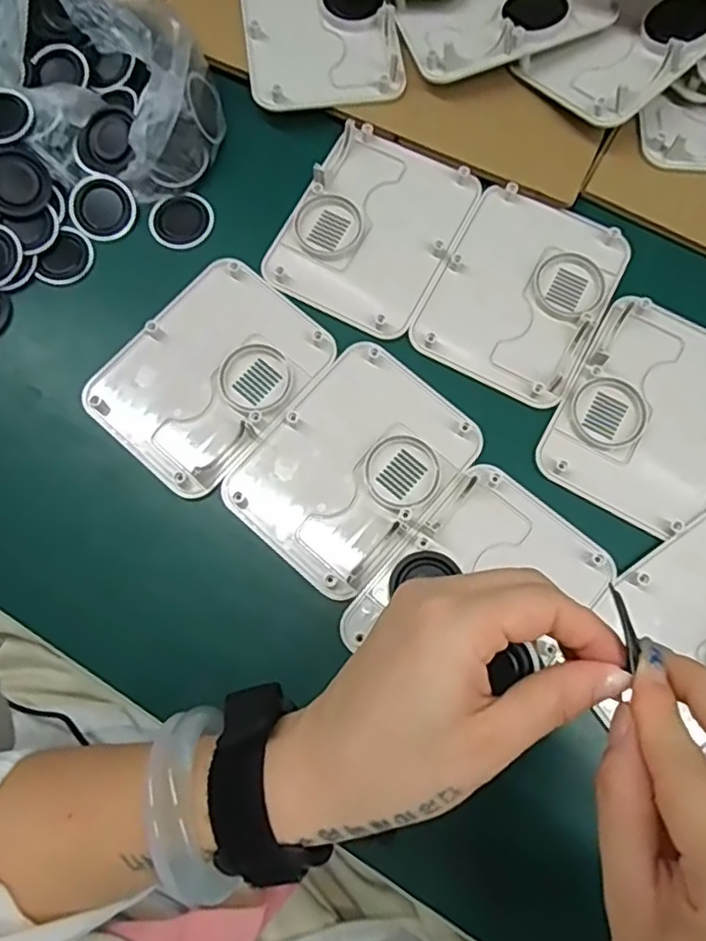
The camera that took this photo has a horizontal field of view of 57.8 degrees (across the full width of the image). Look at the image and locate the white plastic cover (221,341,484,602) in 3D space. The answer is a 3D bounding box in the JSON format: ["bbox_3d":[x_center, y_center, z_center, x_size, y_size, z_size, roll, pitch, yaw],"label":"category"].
[{"bbox_3d":[0.000,-0.003,0.353,0.097,0.009,0.124,41,80,9],"label":"white plastic cover"}]

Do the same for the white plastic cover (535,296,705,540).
[{"bbox_3d":[0.170,-0.031,0.359,0.096,0.009,0.122,30,79,7],"label":"white plastic cover"}]

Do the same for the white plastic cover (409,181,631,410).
[{"bbox_3d":[0.100,-0.106,0.379,0.096,0.006,0.121,27,79,7],"label":"white plastic cover"}]

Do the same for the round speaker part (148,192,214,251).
[{"bbox_3d":[-0.106,-0.155,0.396,0.038,0.004,0.036,0,77,1],"label":"round speaker part"}]

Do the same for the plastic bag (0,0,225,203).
[{"bbox_3d":[-0.171,-0.246,0.387,0.186,0.057,0.120,33,79,8],"label":"plastic bag"}]

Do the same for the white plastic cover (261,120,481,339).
[{"bbox_3d":[0.011,-0.147,0.389,0.095,0.009,0.121,27,78,7],"label":"white plastic cover"}]

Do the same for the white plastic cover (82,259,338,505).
[{"bbox_3d":[-0.082,-0.056,0.367,0.098,0.008,0.125,41,80,9],"label":"white plastic cover"}]

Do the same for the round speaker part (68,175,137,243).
[{"bbox_3d":[-0.154,-0.161,0.393,0.039,0.004,0.037,0,94,-4],"label":"round speaker part"}]

